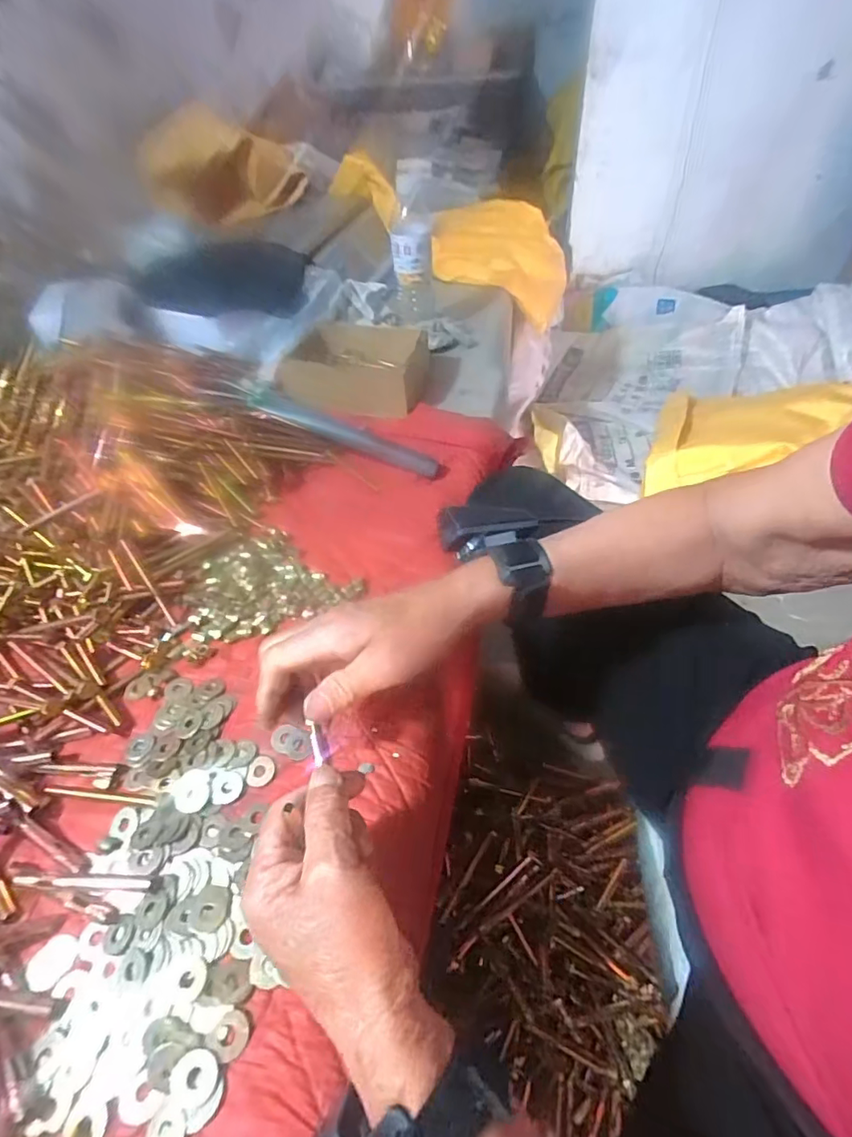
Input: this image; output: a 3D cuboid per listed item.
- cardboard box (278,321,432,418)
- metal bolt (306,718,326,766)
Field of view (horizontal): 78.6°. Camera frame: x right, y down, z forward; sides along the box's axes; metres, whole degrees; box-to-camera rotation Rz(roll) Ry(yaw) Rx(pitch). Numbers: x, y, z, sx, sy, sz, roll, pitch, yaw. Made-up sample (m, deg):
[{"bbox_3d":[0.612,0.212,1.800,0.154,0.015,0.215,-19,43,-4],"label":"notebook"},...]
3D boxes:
[{"bbox_3d":[-0.100,-0.287,0.745,0.200,0.065,0.154,3,47,8],"label":"cardboard box"},{"bbox_3d":[-0.062,0.099,0.297,0.007,0.007,0.025,-15,56,-9],"label":"metal bolt"}]

